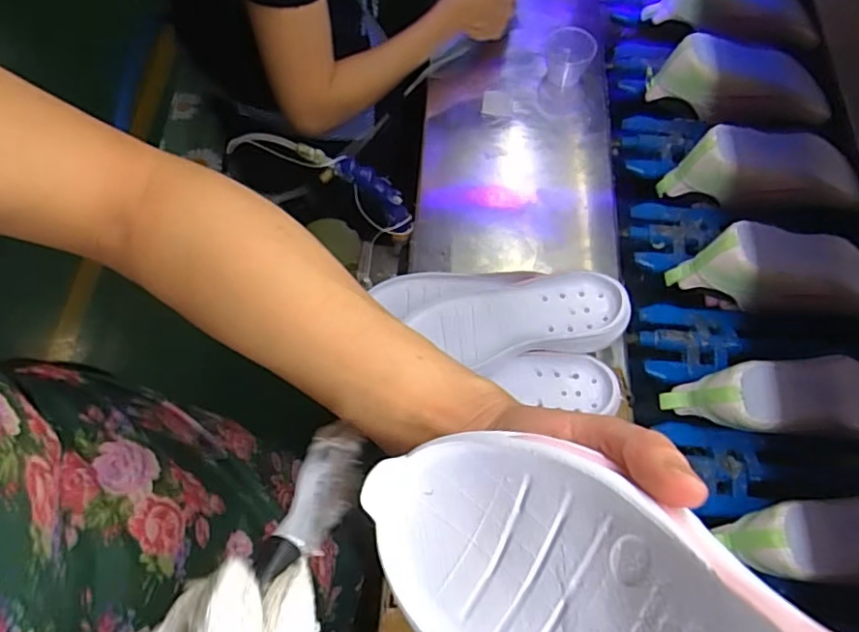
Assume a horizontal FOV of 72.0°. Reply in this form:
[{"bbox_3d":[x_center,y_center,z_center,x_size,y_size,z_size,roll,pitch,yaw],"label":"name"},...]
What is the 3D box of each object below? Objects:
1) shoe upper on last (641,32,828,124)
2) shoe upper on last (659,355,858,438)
[{"bbox_3d":[0.367,-0.279,0.706,0.196,0.072,0.066,6,61,3],"label":"shoe upper on last"},{"bbox_3d":[0.341,0.082,0.572,0.203,0.080,0.073,-1,61,-1],"label":"shoe upper on last"}]

